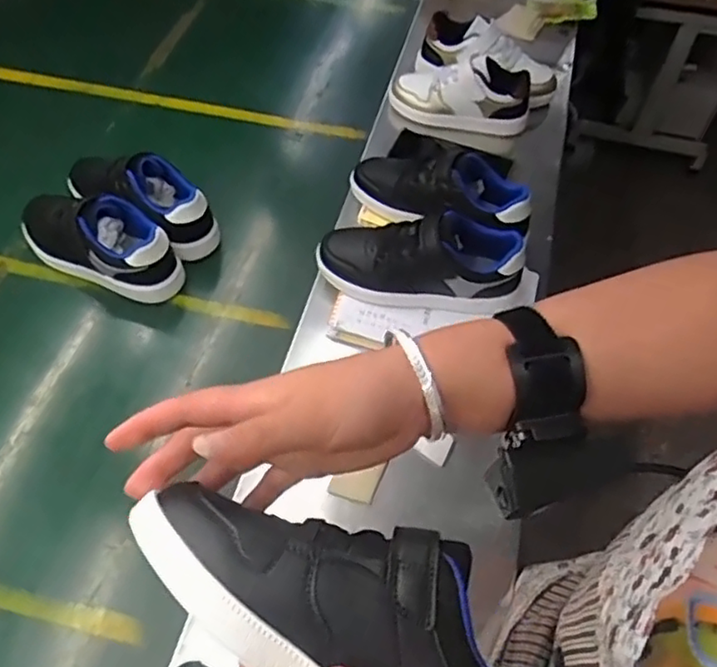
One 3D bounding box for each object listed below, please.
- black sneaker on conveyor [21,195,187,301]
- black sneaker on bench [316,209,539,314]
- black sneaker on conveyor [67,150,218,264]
[{"bbox_3d":[-0.315,-0.117,0.756,0.210,0.094,0.073,23,57,13],"label":"black sneaker on conveyor"},{"bbox_3d":[0.079,-0.081,0.712,0.246,0.093,0.082,7,54,2],"label":"black sneaker on bench"},{"bbox_3d":[-0.279,-0.174,0.795,0.217,0.090,0.079,22,56,13],"label":"black sneaker on conveyor"}]

